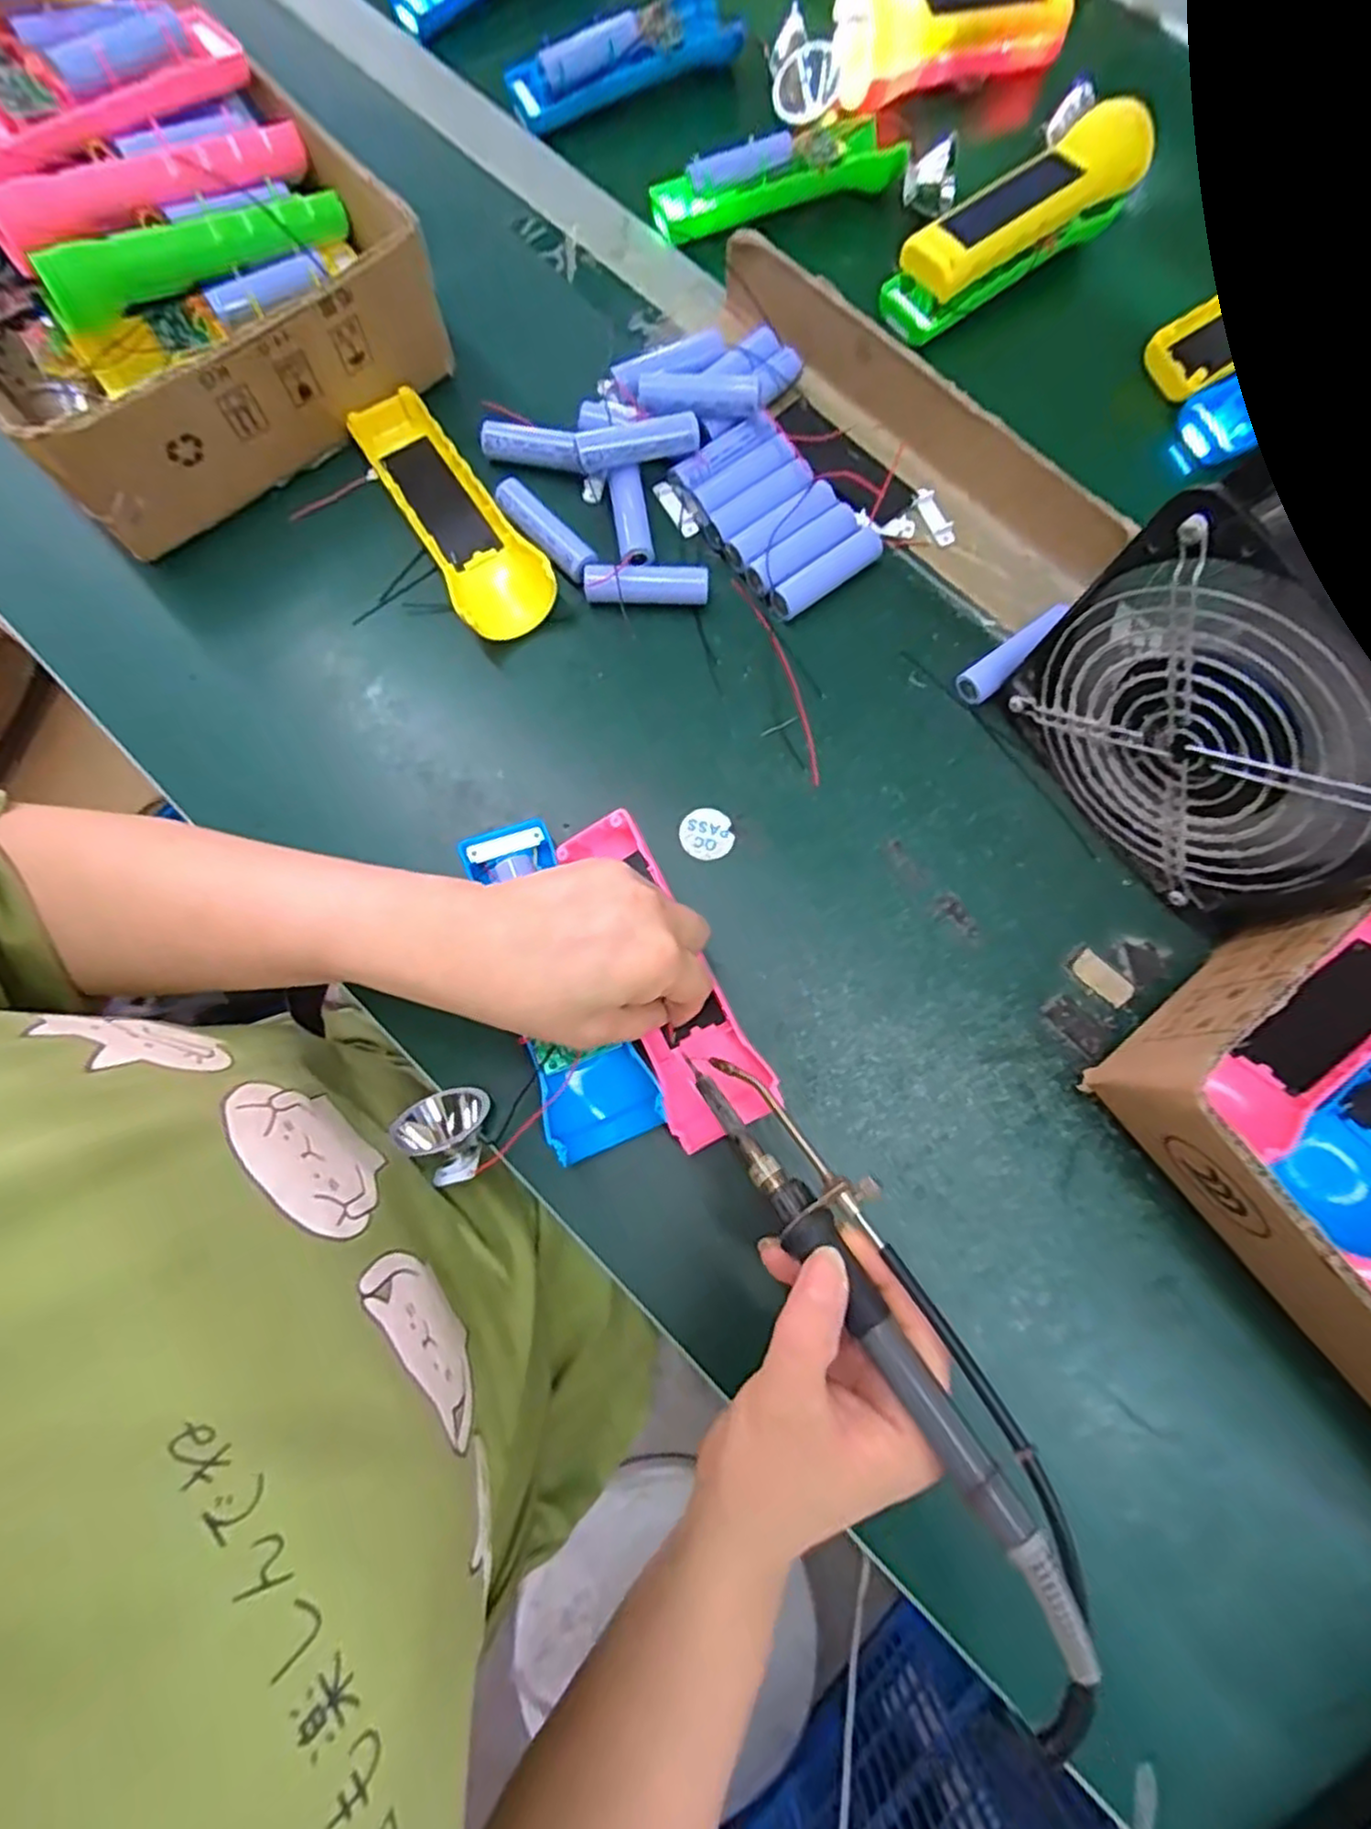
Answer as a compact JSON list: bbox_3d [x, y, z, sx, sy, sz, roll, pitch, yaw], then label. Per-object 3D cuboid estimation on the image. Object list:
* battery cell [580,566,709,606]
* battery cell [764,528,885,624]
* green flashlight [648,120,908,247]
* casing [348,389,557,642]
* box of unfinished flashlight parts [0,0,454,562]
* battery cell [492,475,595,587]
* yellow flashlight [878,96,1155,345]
[{"bbox_3d":[-0.021,-0.174,0.378,0.065,0.021,0.016,0,78,0],"label":"battery cell"},{"bbox_3d":[0.077,-0.182,0.380,0.071,0.014,0.017,-35,81,-7],"label":"battery cell"},{"bbox_3d":[0.057,-0.448,0.428,0.150,0.029,0.028,-16,79,-3],"label":"green flashlight"},{"bbox_3d":[-0.126,-0.216,0.382,0.048,0.030,0.154,-31,80,-6],"label":"casing"},{"bbox_3d":[-0.299,-0.365,0.369,0.220,0.107,0.299,-38,81,-7],"label":"box of unfinished flashlight parts"},{"bbox_3d":[-0.076,-0.205,0.383,0.067,0.016,0.018,44,81,8],"label":"battery cell"},{"bbox_3d":[0.191,-0.405,0.415,0.163,0.042,0.050,-34,80,-7],"label":"yellow flashlight"}]

